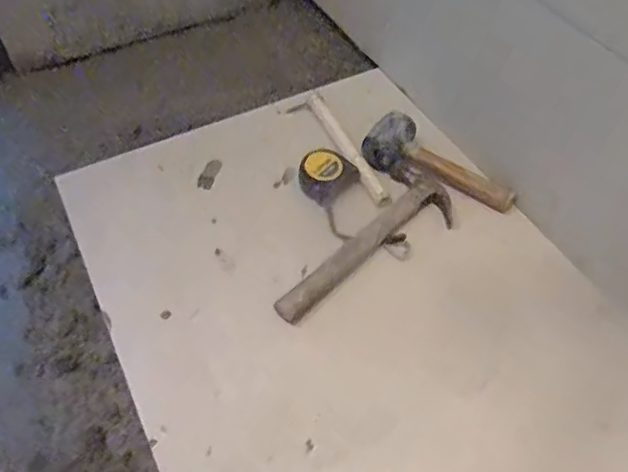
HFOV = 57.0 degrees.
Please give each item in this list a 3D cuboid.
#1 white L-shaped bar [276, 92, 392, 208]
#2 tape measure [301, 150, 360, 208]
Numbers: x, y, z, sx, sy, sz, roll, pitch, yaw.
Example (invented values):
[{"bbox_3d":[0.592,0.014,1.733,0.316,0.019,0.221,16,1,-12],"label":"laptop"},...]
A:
[{"bbox_3d":[0.034,-0.149,0.918,0.071,0.021,0.270,-26,55,-14],"label":"white L-shaped bar"},{"bbox_3d":[0.019,-0.095,0.854,0.076,0.040,0.081,36,64,28],"label":"tape measure"}]

